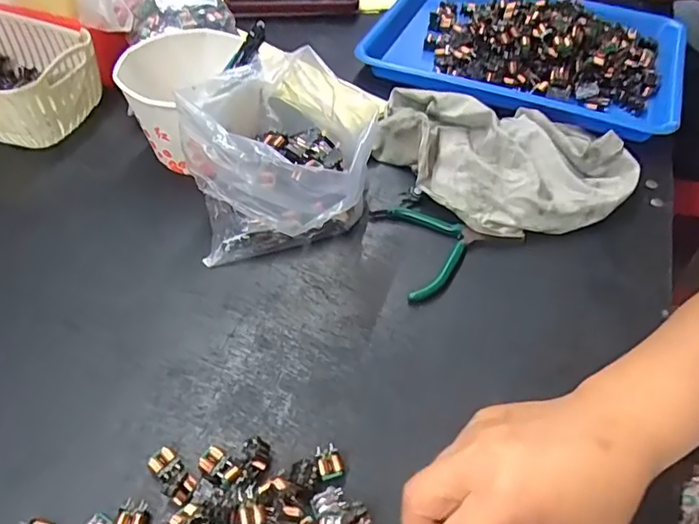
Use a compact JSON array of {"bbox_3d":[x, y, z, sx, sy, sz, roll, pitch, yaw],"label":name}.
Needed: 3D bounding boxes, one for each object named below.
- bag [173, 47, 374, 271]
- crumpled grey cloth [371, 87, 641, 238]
[{"bbox_3d":[-0.058,-0.082,0.434,0.130,0.112,0.121,-5,50,-6],"label":"bag"},{"bbox_3d":[0.134,-0.097,0.487,0.231,0.060,0.164,10,50,6],"label":"crumpled grey cloth"}]

